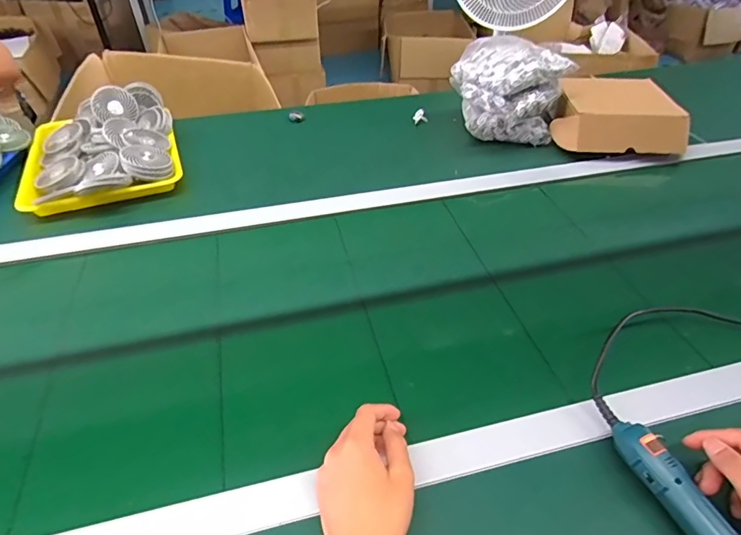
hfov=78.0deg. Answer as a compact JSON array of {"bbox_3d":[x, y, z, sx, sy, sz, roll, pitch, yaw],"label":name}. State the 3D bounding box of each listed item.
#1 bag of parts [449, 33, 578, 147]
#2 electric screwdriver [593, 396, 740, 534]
[{"bbox_3d":[0.265,-0.341,0.909,0.218,0.164,0.154,15,45,15],"label":"bag of parts"},{"bbox_3d":[0.287,0.233,0.390,0.033,0.044,0.260,-14,45,-15],"label":"electric screwdriver"}]

